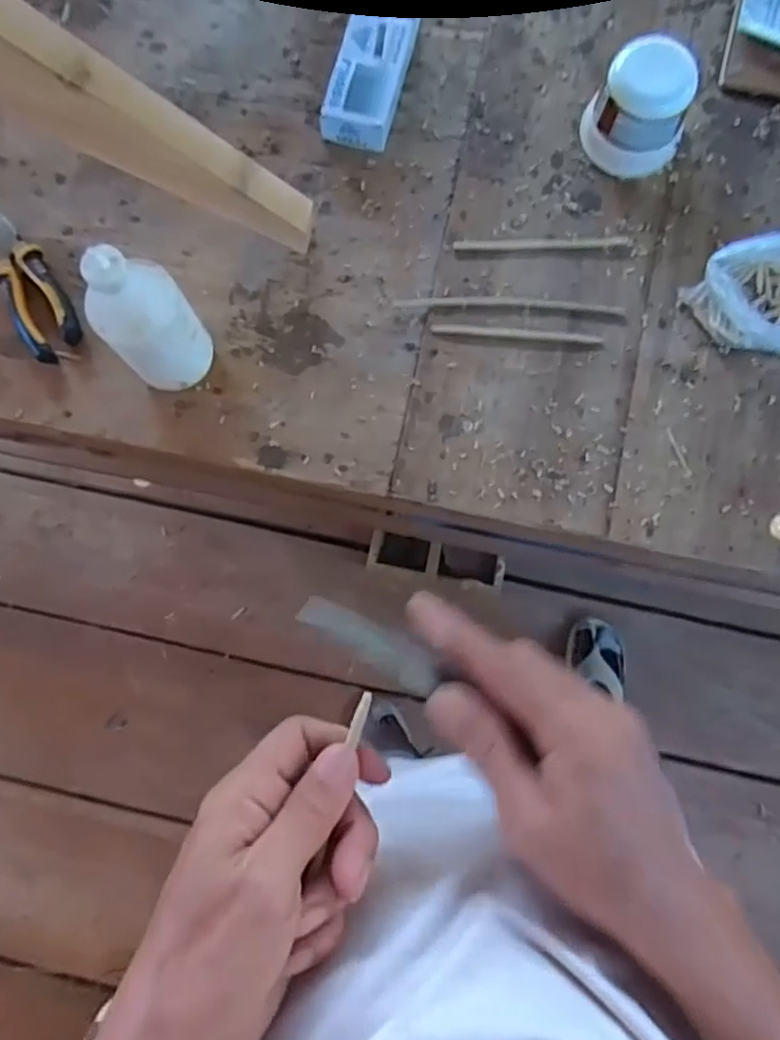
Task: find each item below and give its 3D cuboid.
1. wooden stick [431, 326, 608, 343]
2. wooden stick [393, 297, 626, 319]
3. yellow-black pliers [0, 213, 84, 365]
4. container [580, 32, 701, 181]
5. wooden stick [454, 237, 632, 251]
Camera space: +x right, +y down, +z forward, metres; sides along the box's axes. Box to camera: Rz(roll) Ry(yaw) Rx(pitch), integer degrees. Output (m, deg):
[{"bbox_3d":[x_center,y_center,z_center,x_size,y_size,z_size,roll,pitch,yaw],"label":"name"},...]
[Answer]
[{"bbox_3d":[0.118,-0.173,0.634,0.155,0.006,0.010,6,81,3],"label":"wooden stick"},{"bbox_3d":[0.110,-0.201,0.635,0.209,0.007,0.016,5,81,3],"label":"wooden stick"},{"bbox_3d":[-0.344,-0.226,0.644,0.056,0.022,0.162,-31,81,-3],"label":"yellow-black pliers"},{"bbox_3d":[0.225,-0.371,0.617,0.087,0.075,0.080,0,80,2],"label":"container"},{"bbox_3d":[0.145,-0.262,0.648,0.164,0.004,0.011,-1,80,2],"label":"wooden stick"}]

